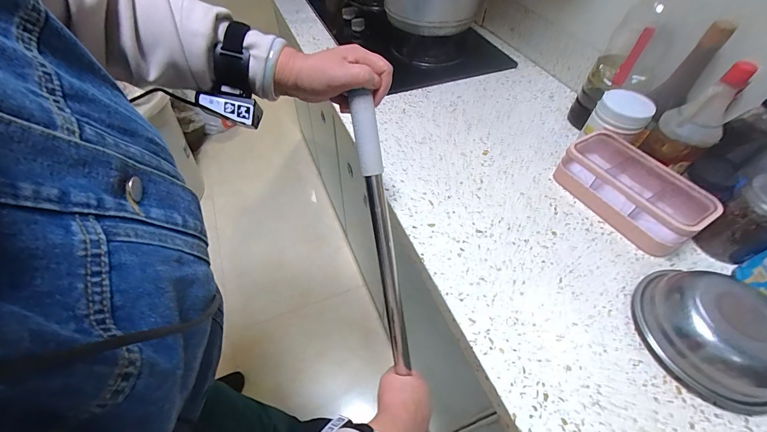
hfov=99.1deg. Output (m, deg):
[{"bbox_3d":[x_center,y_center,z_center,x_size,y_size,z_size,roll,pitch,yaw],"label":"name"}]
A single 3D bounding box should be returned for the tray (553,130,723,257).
[{"bbox_3d":[0.426,-0.045,0.560,0.126,0.076,0.211,-26,57,-19],"label":"tray"}]

